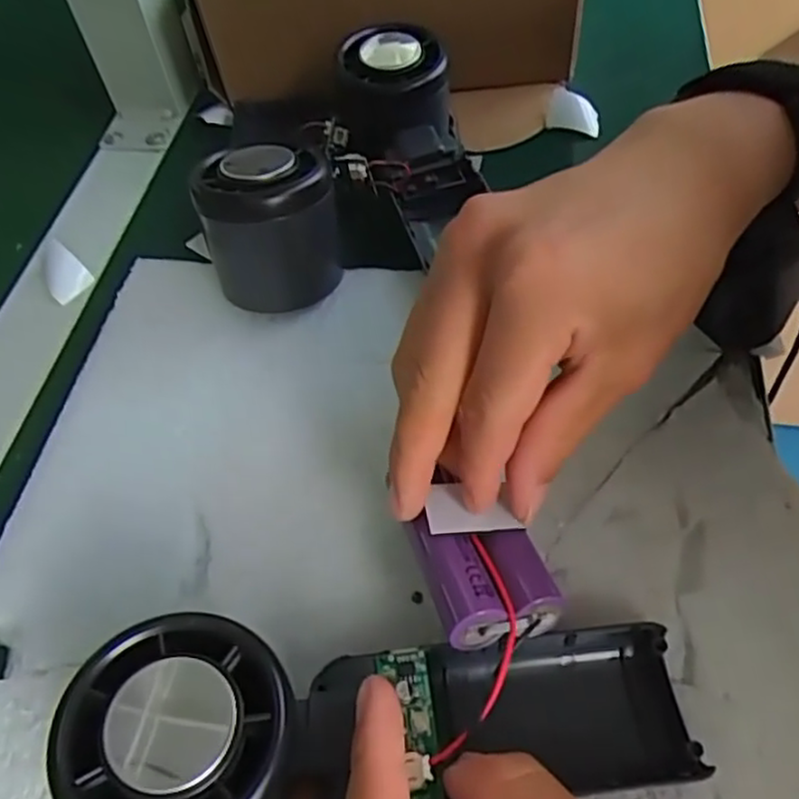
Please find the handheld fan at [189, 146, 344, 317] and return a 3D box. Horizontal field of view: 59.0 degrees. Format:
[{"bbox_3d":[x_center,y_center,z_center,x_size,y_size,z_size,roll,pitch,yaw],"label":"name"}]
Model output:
[{"bbox_3d":[-0.053,-0.073,0.295,0.053,0.057,0.053,-5,54,1],"label":"handheld fan"}]

